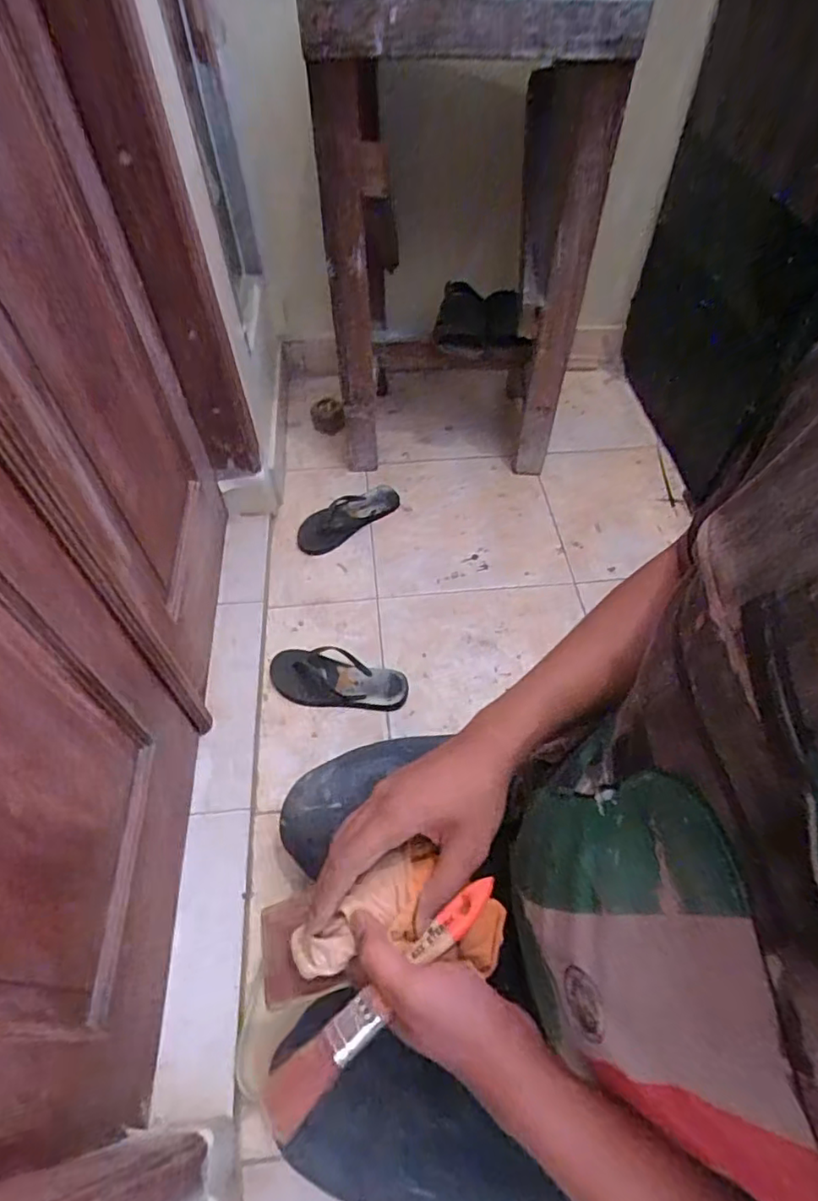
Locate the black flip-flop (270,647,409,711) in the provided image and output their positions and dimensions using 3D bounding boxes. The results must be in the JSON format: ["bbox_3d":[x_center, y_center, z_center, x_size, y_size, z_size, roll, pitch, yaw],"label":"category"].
[{"bbox_3d":[-0.122,0.135,1.044,0.231,0.033,0.106,2,53,1],"label":"black flip-flop"}]

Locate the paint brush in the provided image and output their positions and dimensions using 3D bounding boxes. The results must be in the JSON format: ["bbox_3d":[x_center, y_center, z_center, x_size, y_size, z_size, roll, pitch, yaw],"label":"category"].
[{"bbox_3d":[-0.011,0.236,0.361,0.174,0.015,0.026,-36,61,-23],"label":"paint brush"}]

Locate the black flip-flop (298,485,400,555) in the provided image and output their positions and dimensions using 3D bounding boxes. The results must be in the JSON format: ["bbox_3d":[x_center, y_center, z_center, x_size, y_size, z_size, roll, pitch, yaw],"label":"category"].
[{"bbox_3d":[-0.132,-0.181,1.284,0.255,0.033,0.088,-35,61,-23],"label":"black flip-flop"}]

